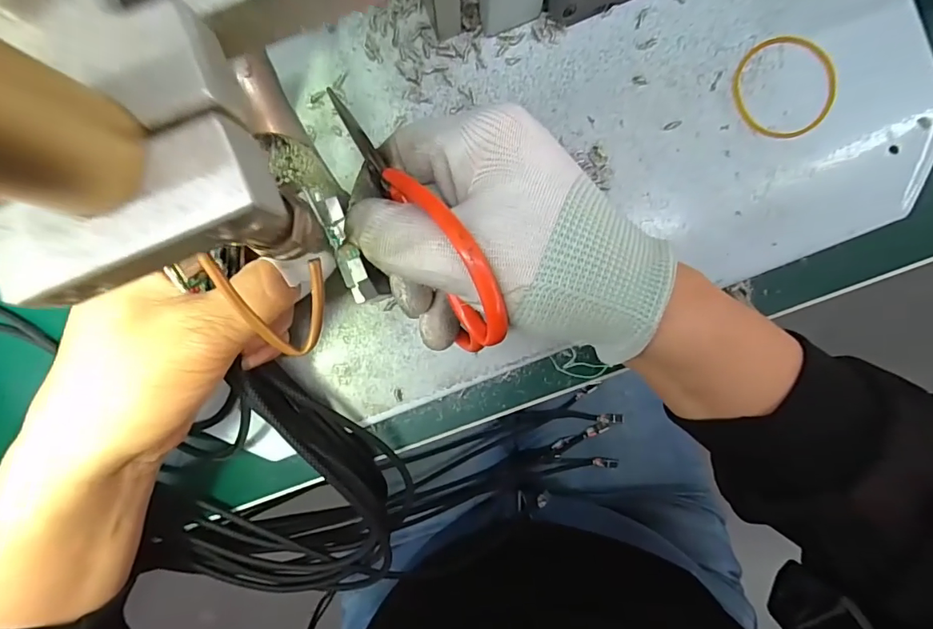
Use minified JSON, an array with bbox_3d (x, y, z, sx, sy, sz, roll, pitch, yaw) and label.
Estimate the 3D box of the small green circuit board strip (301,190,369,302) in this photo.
[{"bbox_3d":[-0.051,-0.028,0.201,0.011,0.005,0.047,-22,101,-2],"label":"small green circuit board strip"}]

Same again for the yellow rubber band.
[{"bbox_3d":[0.150,-0.107,0.233,0.046,0.004,0.047,0,92,5],"label":"yellow rubber band"}]

